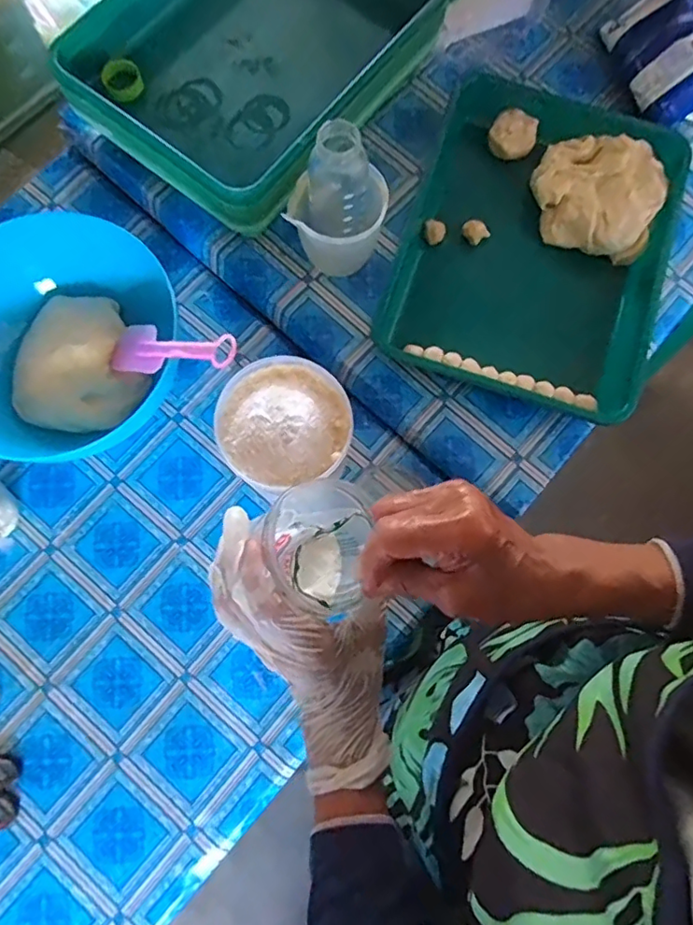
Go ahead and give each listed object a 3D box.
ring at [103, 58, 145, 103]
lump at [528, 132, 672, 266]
[{"bbox_3d":[-0.237,-0.407,0.589,0.011,0.037,0.046,31,74,35],"label":"ring"},{"bbox_3d":[0.273,-0.298,0.613,0.127,0.055,0.134,0,78,-2],"label":"lump"}]

